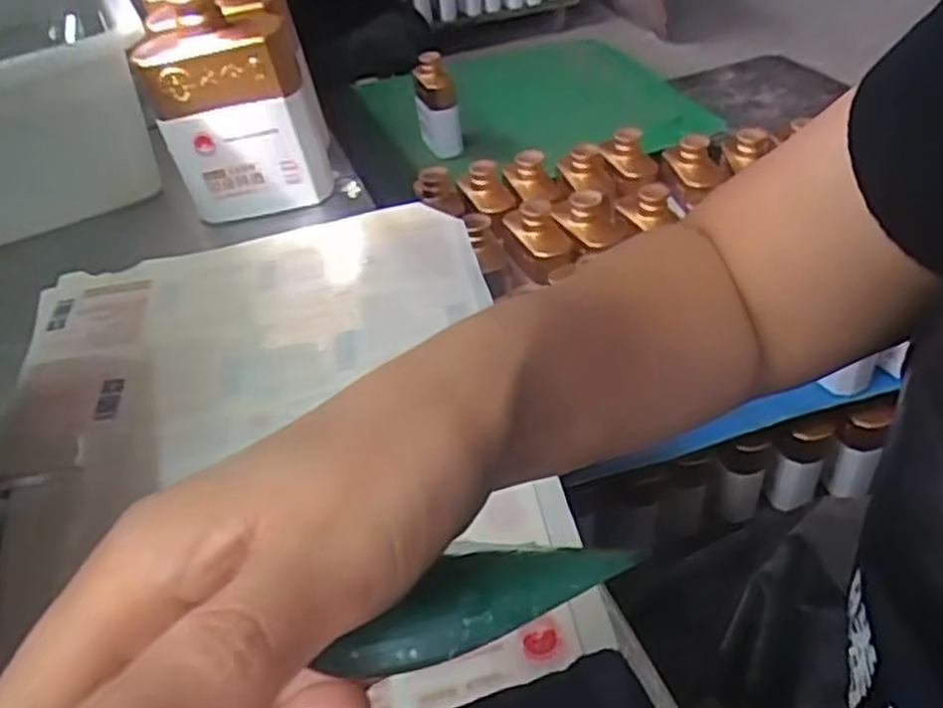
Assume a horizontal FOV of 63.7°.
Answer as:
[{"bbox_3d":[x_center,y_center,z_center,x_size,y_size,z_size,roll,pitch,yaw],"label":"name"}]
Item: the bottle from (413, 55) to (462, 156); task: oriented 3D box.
[{"bbox_3d":[-0.063,-0.461,1.437,0.078,0.184,0.059,-7,40,-1],"label":"bottle"}]

